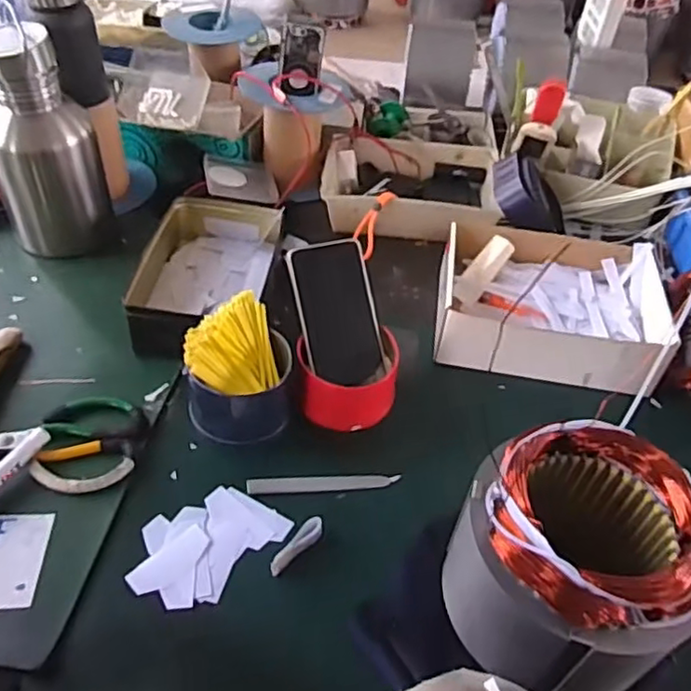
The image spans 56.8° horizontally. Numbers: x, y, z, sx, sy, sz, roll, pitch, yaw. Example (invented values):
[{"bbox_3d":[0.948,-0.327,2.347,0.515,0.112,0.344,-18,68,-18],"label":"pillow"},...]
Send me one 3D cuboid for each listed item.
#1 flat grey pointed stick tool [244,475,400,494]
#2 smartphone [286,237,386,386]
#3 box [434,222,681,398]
[{"bbox_3d":[-0.020,0.126,0.588,0.136,0.005,0.016,-2,47,-6],"label":"flat grey pointed stick tool"},{"bbox_3d":[-0.007,-0.032,0.640,0.078,0.009,0.140,-11,92,-16],"label":"smartphone"},{"bbox_3d":[0.235,-0.050,0.730,0.252,0.059,0.195,10,47,5],"label":"box"}]

